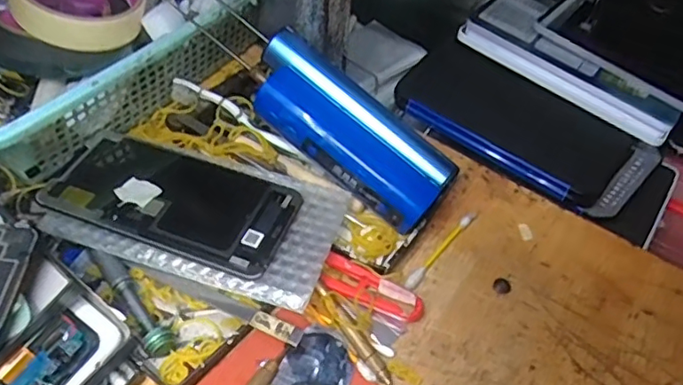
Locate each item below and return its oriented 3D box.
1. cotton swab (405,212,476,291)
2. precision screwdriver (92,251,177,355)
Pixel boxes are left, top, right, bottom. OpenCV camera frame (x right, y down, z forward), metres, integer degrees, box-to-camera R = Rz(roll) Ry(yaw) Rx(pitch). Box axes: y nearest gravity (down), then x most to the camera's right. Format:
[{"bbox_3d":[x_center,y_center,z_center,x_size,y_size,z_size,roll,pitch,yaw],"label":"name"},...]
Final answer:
[{"bbox_3d":[0.064,0.035,0.370,0.007,0.004,0.079,34,56,21],"label":"cotton swab"},{"bbox_3d":[-0.116,0.060,0.326,0.014,0.015,0.071,-29,59,-25],"label":"precision screwdriver"}]

